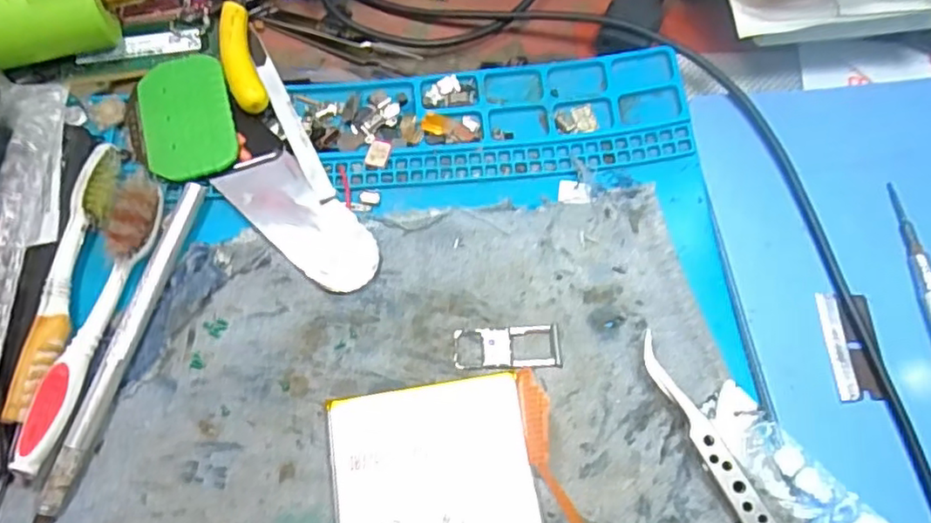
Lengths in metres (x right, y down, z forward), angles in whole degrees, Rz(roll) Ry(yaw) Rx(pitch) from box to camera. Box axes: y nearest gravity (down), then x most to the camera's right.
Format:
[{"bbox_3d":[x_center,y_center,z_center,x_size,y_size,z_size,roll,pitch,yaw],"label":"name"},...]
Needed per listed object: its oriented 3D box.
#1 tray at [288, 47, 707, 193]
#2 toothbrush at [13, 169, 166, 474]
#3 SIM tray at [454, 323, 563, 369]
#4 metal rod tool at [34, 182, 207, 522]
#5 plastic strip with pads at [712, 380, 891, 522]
[{"bbox_3d":[0.011,-0.059,0.261,0.154,0.013,0.051,-5,69,-3],"label":"tray"},{"bbox_3d":[-0.129,0.018,0.220,0.013,0.011,0.106,10,68,2],"label":"toothbrush"},{"bbox_3d":[0.015,0.031,0.227,0.038,0.004,0.015,-2,68,-2],"label":"SIM tray"},{"bbox_3d":[-0.119,0.027,0.222,0.007,0.007,0.122,14,69,4],"label":"metal rod tool"},{"bbox_3d":[0.107,0.070,0.204,0.020,0.011,0.065,-37,74,-14],"label":"plastic strip with pads"}]

